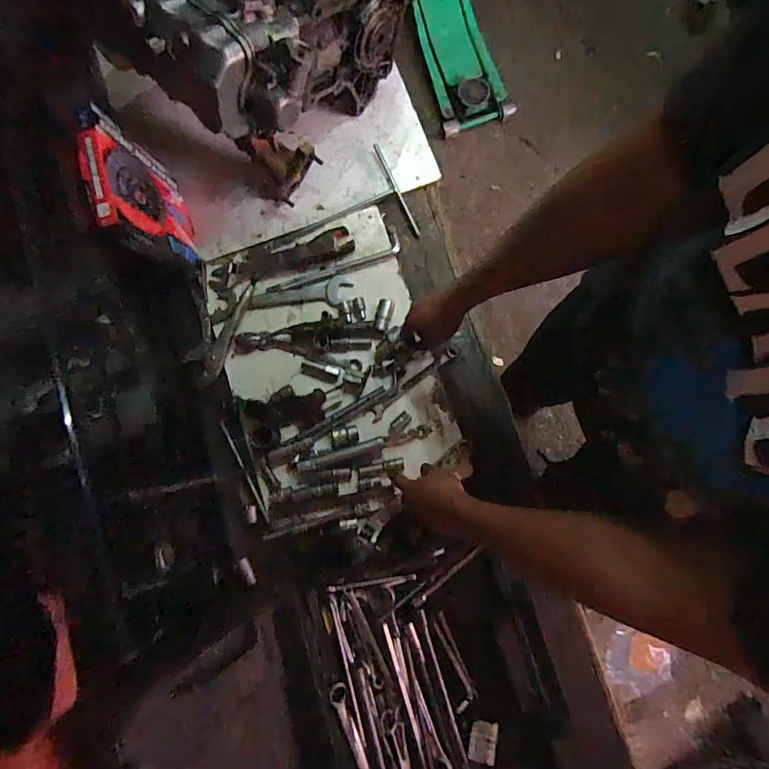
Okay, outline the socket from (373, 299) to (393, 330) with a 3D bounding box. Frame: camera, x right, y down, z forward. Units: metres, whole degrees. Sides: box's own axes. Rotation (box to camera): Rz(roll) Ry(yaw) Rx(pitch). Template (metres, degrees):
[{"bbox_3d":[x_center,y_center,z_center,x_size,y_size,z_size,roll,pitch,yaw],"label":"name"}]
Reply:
[{"bbox_3d":[-0.003,-0.125,0.789,0.023,0.018,0.058,13,80,2],"label":"socket"}]

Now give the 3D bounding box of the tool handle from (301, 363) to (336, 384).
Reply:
[{"bbox_3d":[-0.119,-0.019,0.787,0.068,0.007,0.021,18,81,3],"label":"tool handle"}]

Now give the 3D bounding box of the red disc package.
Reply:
[{"bbox_3d":[-0.398,-0.319,0.723,0.022,0.213,0.186,-16,83,16],"label":"red disc package"}]

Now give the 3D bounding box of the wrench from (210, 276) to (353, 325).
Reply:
[{"bbox_3d":[-0.191,-0.156,0.809,0.258,0.012,0.047,-10,80,-2],"label":"wrench"}]

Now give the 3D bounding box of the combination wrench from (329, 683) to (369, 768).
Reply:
[{"bbox_3d":[-0.032,0.571,0.652,0.023,0.018,0.239,-22,81,-4],"label":"combination wrench"}]

